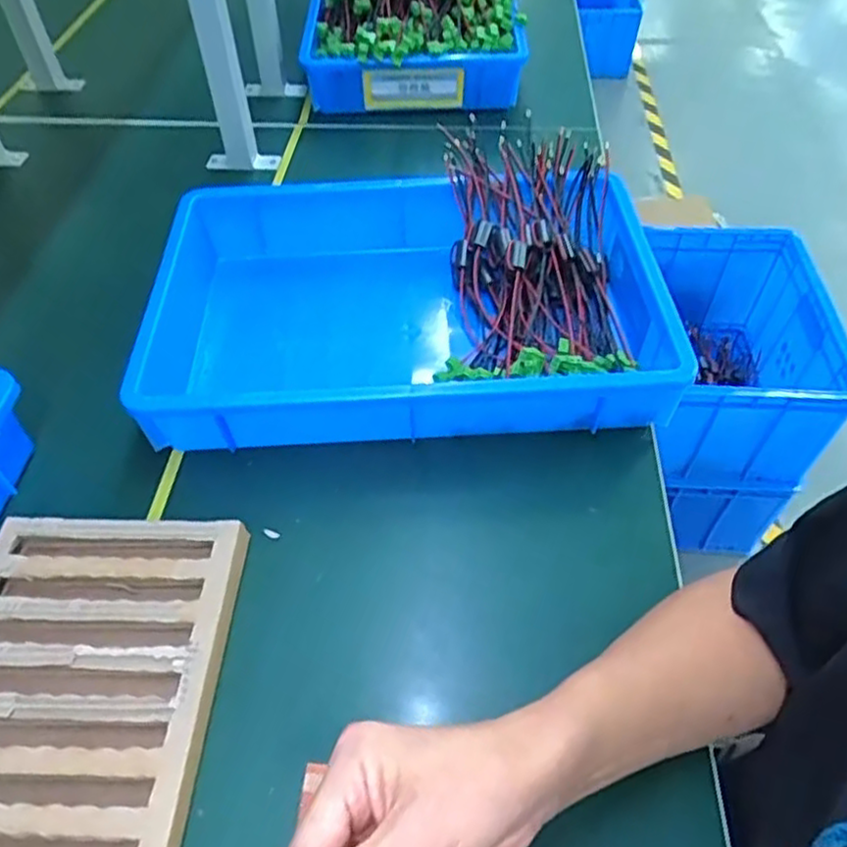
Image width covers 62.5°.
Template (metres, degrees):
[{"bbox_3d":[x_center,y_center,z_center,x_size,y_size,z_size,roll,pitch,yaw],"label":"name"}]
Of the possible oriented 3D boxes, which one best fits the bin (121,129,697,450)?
[{"bbox_3d":[-0.015,-0.115,0.637,0.432,0.121,0.286,-2,49,-1],"label":"bin"}]

